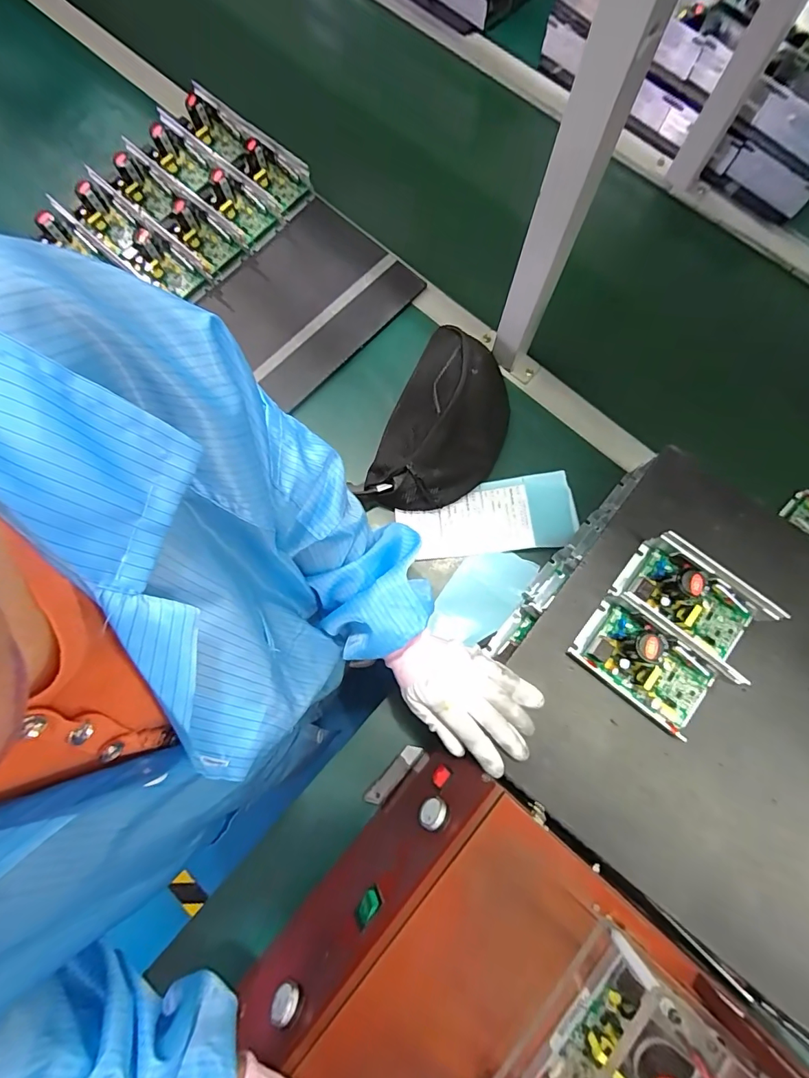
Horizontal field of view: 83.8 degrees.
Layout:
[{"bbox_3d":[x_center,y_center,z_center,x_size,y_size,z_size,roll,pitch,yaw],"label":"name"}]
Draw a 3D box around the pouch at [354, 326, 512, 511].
[{"bbox_3d":[0.060,-0.154,0.608,0.146,0.079,0.272,24,79,6],"label":"pouch"}]

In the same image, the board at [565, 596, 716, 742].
[{"bbox_3d":[0.233,0.121,0.426,0.127,0.055,0.074,41,81,9],"label":"board"}]

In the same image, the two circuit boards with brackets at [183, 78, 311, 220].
[{"bbox_3d":[-0.253,-0.612,0.717,0.238,0.054,0.079,43,81,9],"label":"two circuit boards with brackets"}]

